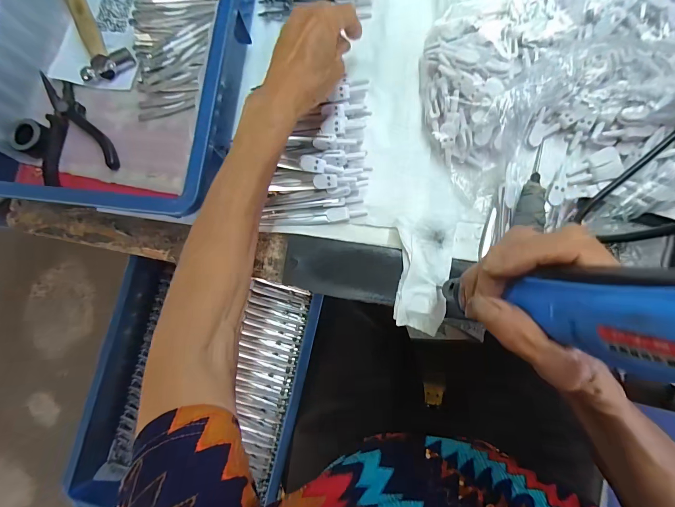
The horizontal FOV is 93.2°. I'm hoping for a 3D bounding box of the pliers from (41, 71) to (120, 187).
[{"bbox_3d":[-0.297,-0.147,0.365,0.084,0.008,0.131,-8,82,4],"label":"pliers"}]

